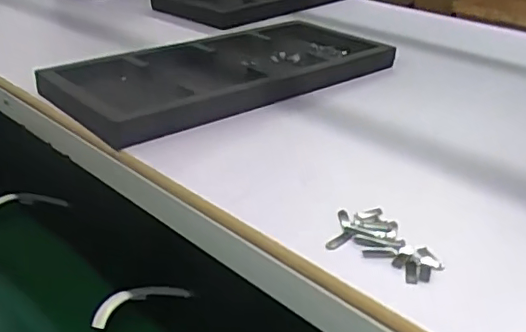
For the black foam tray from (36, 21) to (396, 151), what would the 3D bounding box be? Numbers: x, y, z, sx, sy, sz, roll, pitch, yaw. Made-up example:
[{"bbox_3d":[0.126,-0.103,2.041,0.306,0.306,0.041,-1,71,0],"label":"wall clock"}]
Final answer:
[{"bbox_3d":[-0.046,-0.139,0.836,0.484,0.040,0.235,-20,35,-35],"label":"black foam tray"}]

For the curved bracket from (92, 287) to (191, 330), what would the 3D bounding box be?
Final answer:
[{"bbox_3d":[-0.231,0.253,1.087,0.183,0.033,0.064,-11,31,-22],"label":"curved bracket"}]

